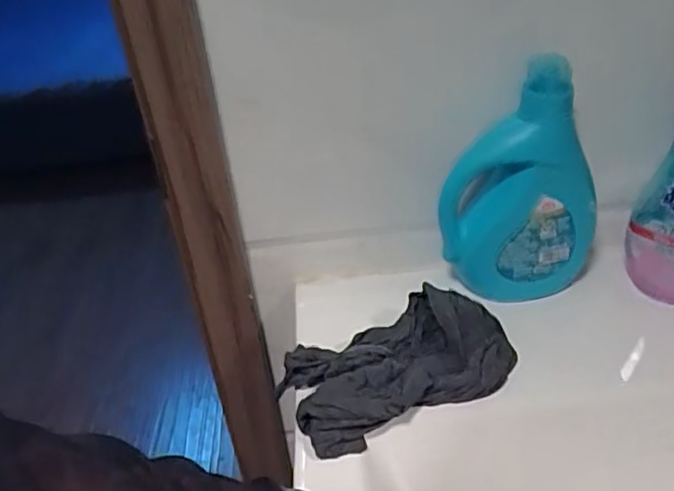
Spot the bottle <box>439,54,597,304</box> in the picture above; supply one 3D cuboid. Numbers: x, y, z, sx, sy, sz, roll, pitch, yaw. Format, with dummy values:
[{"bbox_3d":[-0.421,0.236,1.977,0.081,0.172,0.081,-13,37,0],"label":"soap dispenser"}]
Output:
[{"bbox_3d":[0.168,-0.052,0.604,0.131,0.221,0.063,11,38,23],"label":"bottle"}]

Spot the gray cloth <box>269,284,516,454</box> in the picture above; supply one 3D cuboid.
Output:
[{"bbox_3d":[0.052,0.101,0.572,0.201,0.045,0.109,-20,37,-20],"label":"gray cloth"}]

